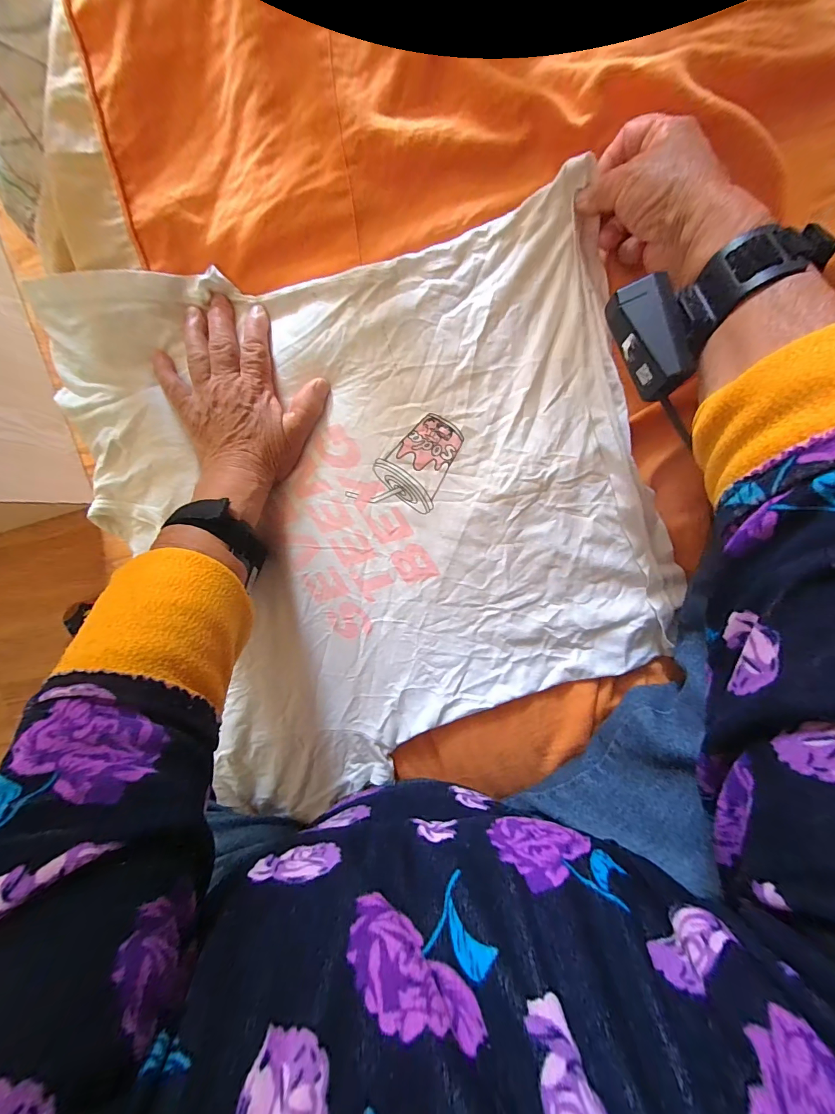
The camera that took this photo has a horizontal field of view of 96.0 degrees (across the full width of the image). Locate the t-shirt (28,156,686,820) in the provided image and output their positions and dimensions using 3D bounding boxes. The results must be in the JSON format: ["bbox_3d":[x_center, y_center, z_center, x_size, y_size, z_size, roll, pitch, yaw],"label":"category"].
[{"bbox_3d":[-0.028,-0.028,0.336,0.454,0.025,0.463,-16,98,1],"label":"t-shirt"}]

